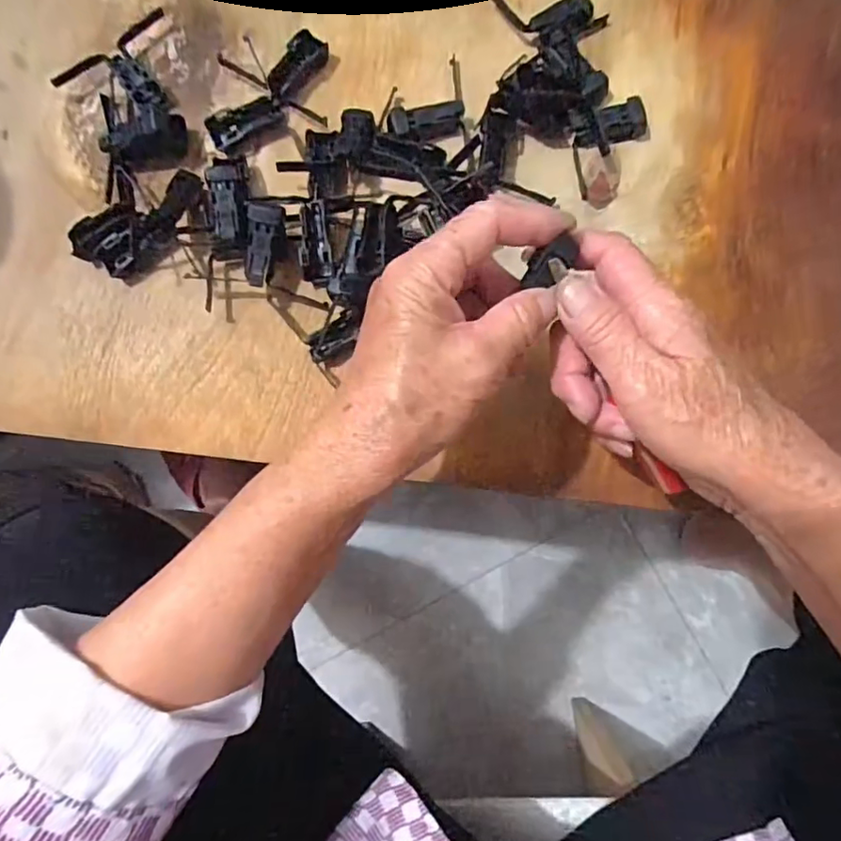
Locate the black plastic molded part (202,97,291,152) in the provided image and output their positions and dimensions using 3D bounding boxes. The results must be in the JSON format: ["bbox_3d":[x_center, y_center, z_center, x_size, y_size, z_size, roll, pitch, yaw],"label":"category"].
[{"bbox_3d":[-0.113,-0.193,0.355,0.047,0.015,0.017,-31,85,-1],"label":"black plastic molded part"}]

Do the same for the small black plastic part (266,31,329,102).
[{"bbox_3d":[-0.080,-0.229,0.356,0.018,0.014,0.047,40,88,5],"label":"small black plastic part"}]

